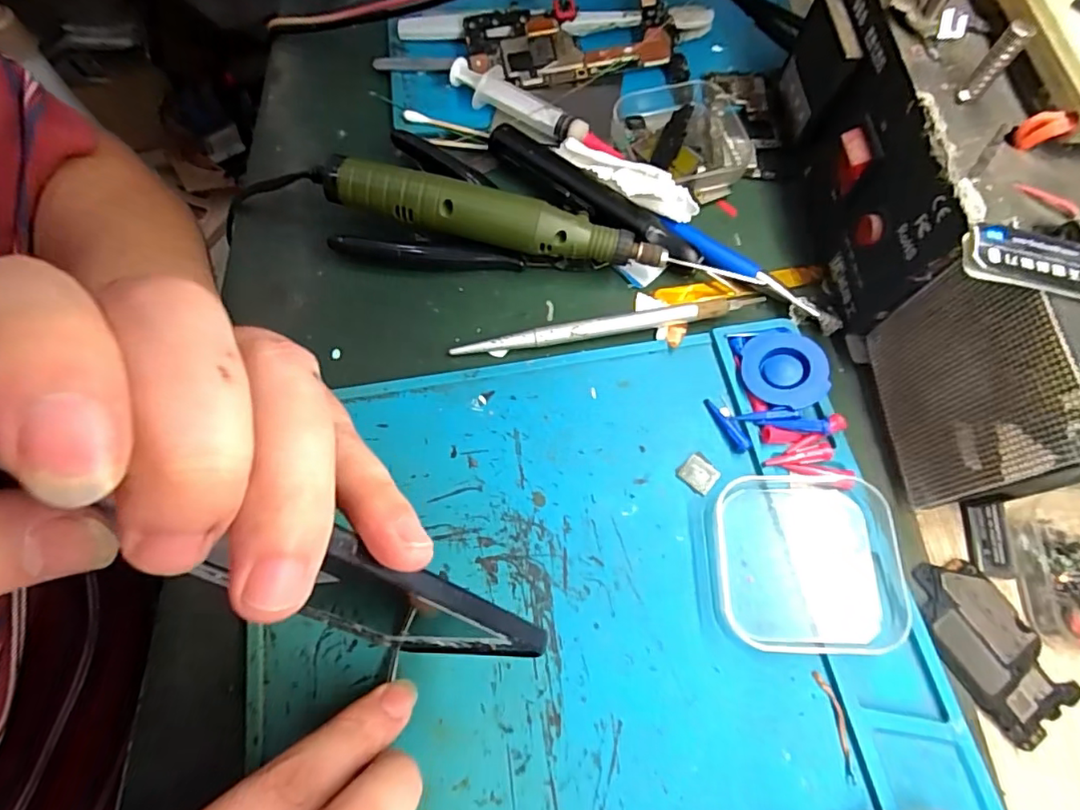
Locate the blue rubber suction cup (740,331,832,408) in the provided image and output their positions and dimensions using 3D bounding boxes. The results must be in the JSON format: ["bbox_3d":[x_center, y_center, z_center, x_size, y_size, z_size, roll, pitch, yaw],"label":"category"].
[{"bbox_3d":[0.107,-0.015,0.246,0.034,0.009,0.034,-7,65,16],"label":"blue rubber suction cup"}]

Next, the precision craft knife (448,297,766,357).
[{"bbox_3d":[0.032,-0.037,0.259,0.145,0.009,0.008,-8,67,-4],"label":"precision craft knife"}]

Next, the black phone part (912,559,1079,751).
[{"bbox_3d":[0.171,0.091,0.214,0.037,0.006,0.064,-31,70,-13],"label":"black phone part"}]

